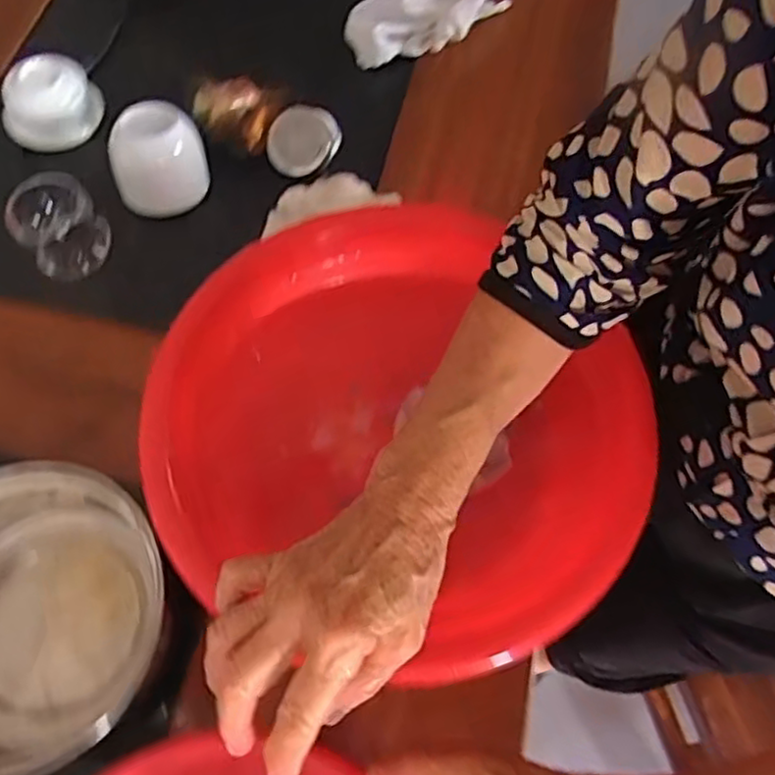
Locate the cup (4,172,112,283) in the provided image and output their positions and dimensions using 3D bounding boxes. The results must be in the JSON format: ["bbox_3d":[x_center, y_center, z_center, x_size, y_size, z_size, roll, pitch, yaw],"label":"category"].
[{"bbox_3d":[-0.270,-0.132,0.570,0.056,0.055,0.065,28,68,13],"label":"cup"}]

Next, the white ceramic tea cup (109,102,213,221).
[{"bbox_3d":[-0.194,-0.193,0.592,0.073,0.072,0.068,-14,65,-6],"label":"white ceramic tea cup"}]

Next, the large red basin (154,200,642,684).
[{"bbox_3d":[0.001,0.032,0.458,0.297,0.078,0.292,37,70,16],"label":"large red basin"}]

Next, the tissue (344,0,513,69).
[{"bbox_3d":[0.044,-0.359,0.676,0.163,0.049,0.064,-17,66,-7],"label":"tissue"}]

